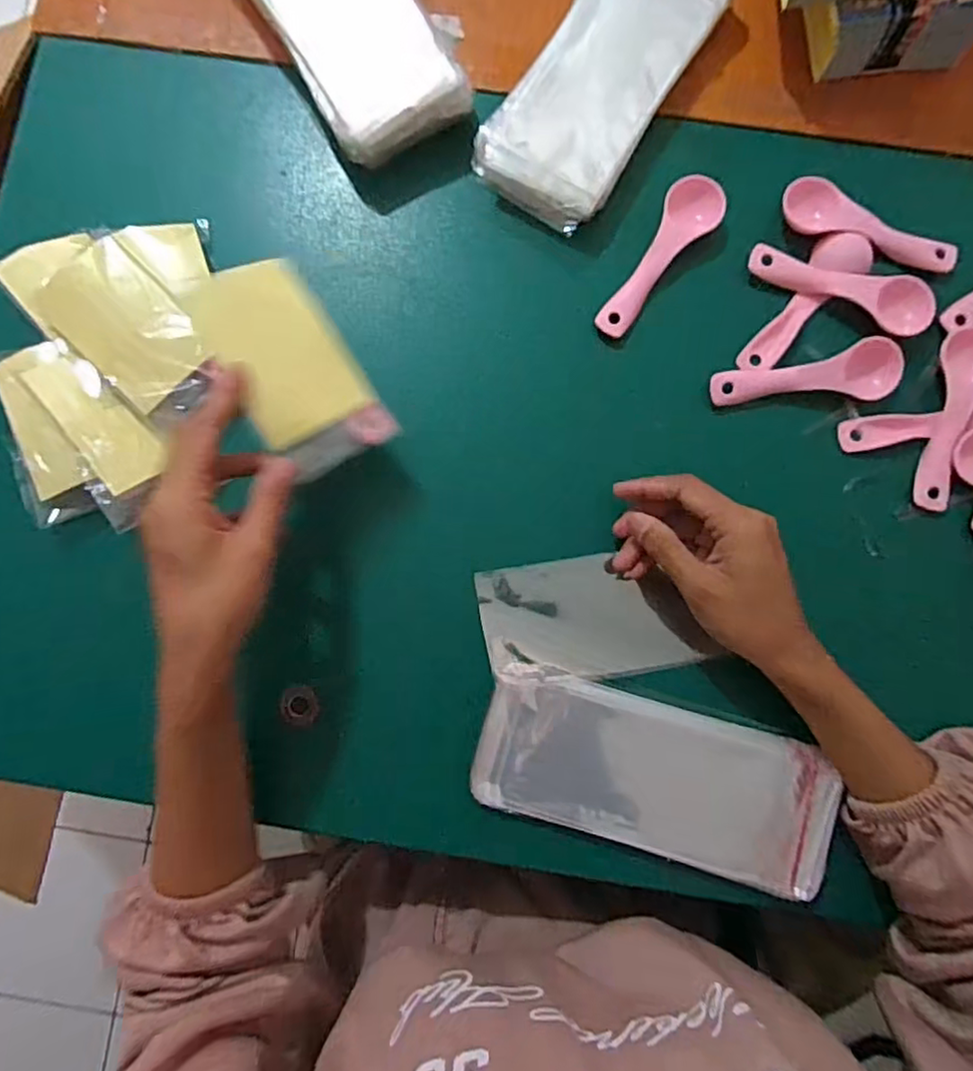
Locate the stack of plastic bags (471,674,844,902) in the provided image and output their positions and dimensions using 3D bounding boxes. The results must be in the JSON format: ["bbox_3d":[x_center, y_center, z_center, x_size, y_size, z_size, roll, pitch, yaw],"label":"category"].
[{"bbox_3d":[0.093,0.136,0.353,0.194,0.021,0.080,16,85,2],"label":"stack of plastic bags"}]

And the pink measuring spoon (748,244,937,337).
[{"bbox_3d":[0.221,-0.157,0.390,0.112,0.012,0.030,24,86,3],"label":"pink measuring spoon"}]

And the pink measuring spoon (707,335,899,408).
[{"bbox_3d":[0.195,-0.099,0.383,0.111,0.014,0.032,-4,85,0],"label":"pink measuring spoon"}]

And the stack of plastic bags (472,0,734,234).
[{"bbox_3d":[0.078,-0.296,0.399,0.088,0.031,0.197,34,86,3],"label":"stack of plastic bags"}]

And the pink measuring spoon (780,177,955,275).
[{"bbox_3d":[0.243,-0.197,0.398,0.112,0.011,0.033,17,86,2],"label":"pink measuring spoon"}]

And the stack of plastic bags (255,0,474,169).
[{"bbox_3d":[-0.088,-0.333,0.405,0.099,0.044,0.189,-32,86,-2],"label":"stack of plastic bags"}]

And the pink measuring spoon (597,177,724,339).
[{"bbox_3d":[0.109,-0.175,0.399,0.034,0.019,0.112,34,86,3],"label":"pink measuring spoon"}]

